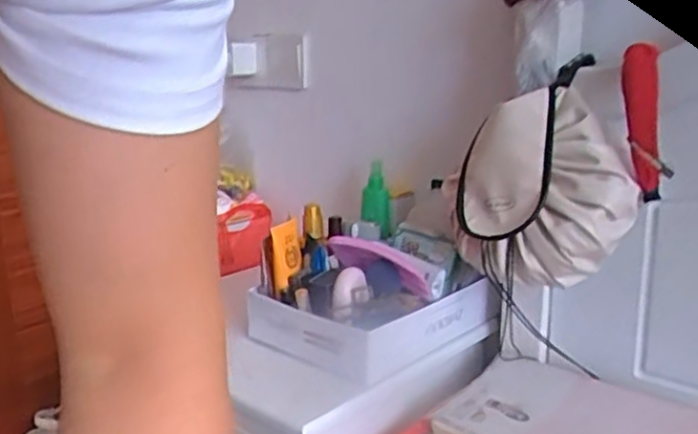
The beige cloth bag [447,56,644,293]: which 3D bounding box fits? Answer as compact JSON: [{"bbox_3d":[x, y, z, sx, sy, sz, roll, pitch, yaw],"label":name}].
[{"bbox_3d":[0.230,-0.054,0.836,0.222,0.211,0.203,2,15,9],"label":"beige cloth bag"}]

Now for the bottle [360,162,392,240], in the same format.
[{"bbox_3d":[0.039,-0.023,1.074,0.039,0.117,0.034,-4,-16,-10],"label":"bottle"}]

